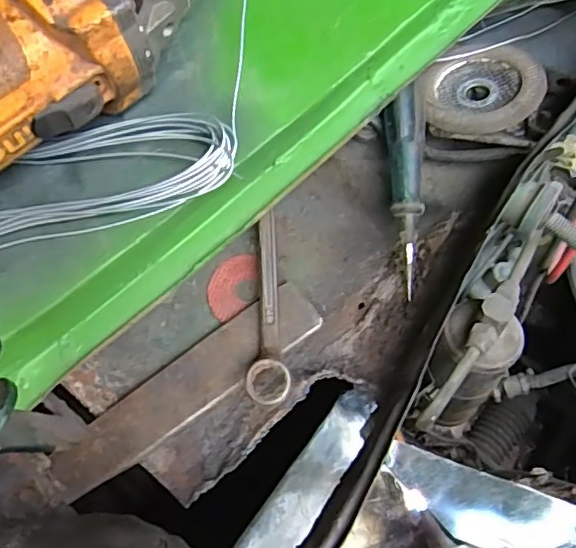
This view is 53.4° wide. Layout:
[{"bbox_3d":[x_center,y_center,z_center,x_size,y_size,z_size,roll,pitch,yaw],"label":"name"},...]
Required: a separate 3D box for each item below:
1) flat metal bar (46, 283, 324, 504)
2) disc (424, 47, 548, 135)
[{"bbox_3d":[-0.066,0.073,0.378,0.191,0.010,0.040,-34,66,-14],"label":"flat metal bar"},{"bbox_3d":[0.133,-0.125,0.390,0.076,0.021,0.074,-1,62,2],"label":"disc"}]

